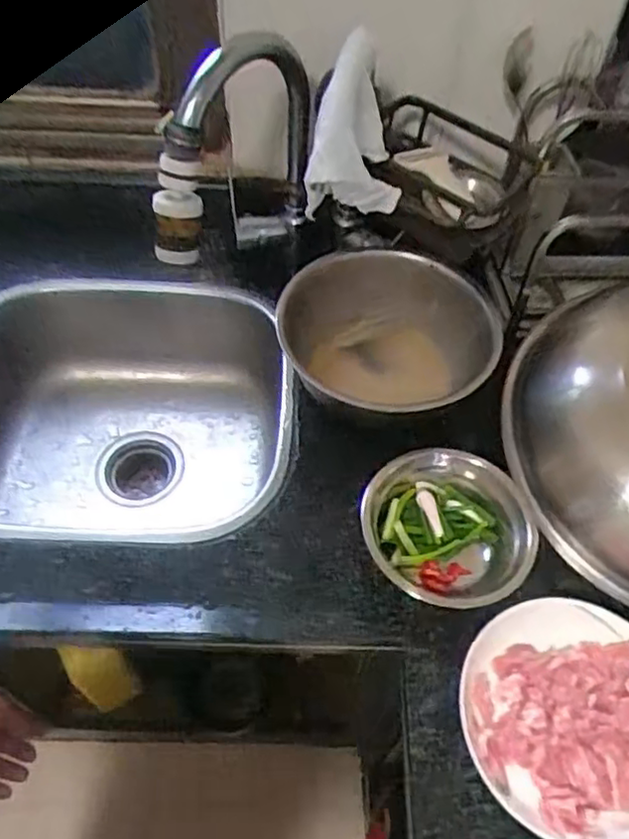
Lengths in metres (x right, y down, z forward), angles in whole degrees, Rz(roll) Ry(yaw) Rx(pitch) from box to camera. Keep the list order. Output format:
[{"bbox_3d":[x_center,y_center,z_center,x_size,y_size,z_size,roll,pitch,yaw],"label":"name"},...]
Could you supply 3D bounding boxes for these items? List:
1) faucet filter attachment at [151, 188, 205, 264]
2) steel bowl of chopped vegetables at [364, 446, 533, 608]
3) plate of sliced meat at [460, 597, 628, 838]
[{"bbox_3d":[-0.126,-0.176,0.611,0.047,0.065,0.041,-6,55,-7],"label":"faucet filter attachment"},{"bbox_3d":[0.125,0.101,0.616,0.143,0.066,0.153,1,54,-2],"label":"steel bowl of chopped vegetables"},{"bbox_3d":[0.214,0.239,0.535,0.181,0.027,0.178,1,54,-2],"label":"plate of sliced meat"}]

